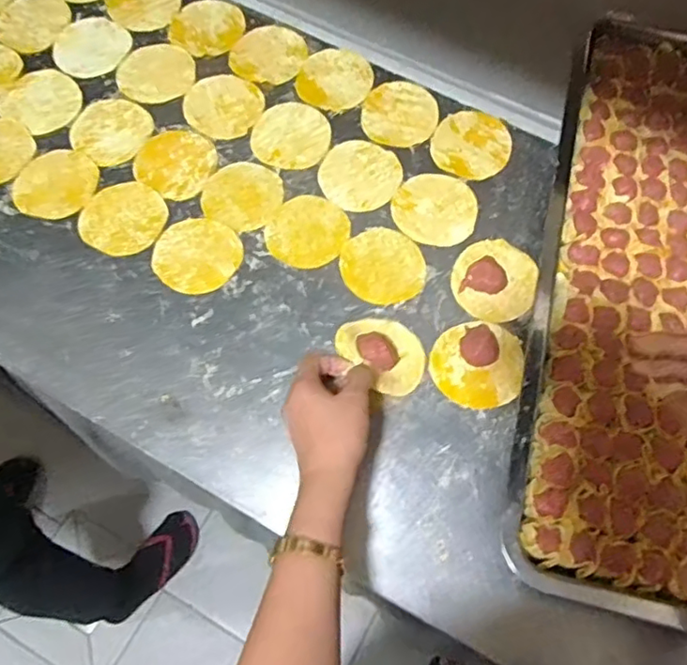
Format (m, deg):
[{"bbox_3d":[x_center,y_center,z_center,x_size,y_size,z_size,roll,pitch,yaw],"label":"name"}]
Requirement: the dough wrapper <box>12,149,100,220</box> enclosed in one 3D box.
[{"bbox_3d":[-0.290,-0.152,0.622,0.074,0.004,0.083,21,69,8],"label":"dough wrapper"}]

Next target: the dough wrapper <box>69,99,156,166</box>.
[{"bbox_3d":[-0.245,-0.214,0.650,0.080,0.004,0.077,0,68,0],"label":"dough wrapper"}]

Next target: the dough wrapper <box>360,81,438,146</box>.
[{"bbox_3d":[0.061,-0.237,0.667,0.082,0.005,0.083,18,69,7],"label":"dough wrapper"}]

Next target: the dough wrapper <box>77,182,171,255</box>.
[{"bbox_3d":[-0.218,-0.114,0.612,0.079,0.004,0.081,0,68,0],"label":"dough wrapper"}]

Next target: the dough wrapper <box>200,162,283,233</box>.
[{"bbox_3d":[-0.103,-0.141,0.627,0.078,0.004,0.075,0,68,0],"label":"dough wrapper"}]

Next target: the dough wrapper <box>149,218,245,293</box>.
[{"bbox_3d":[-0.143,-0.076,0.600,0.080,0.004,0.080,0,68,0],"label":"dough wrapper"}]

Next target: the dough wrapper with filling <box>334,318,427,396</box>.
[{"bbox_3d":[0.036,0.014,0.547,0.082,0.030,0.066,36,70,12],"label":"dough wrapper with filling"}]

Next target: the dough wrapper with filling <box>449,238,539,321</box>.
[{"bbox_3d":[0.145,-0.050,0.591,0.079,0.008,0.082,0,68,0],"label":"dough wrapper with filling"}]

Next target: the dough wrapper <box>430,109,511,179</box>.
[{"bbox_3d":[0.136,-0.202,0.654,0.079,0.005,0.086,0,68,0],"label":"dough wrapper"}]

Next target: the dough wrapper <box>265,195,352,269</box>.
[{"bbox_3d":[-0.036,-0.101,0.610,0.077,0.004,0.078,0,68,0],"label":"dough wrapper"}]

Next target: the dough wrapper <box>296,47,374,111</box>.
[{"bbox_3d":[-0.010,-0.281,0.685,0.080,0.004,0.087,0,68,0],"label":"dough wrapper"}]

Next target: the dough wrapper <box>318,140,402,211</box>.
[{"bbox_3d":[0.017,-0.162,0.637,0.082,0.004,0.080,0,68,0],"label":"dough wrapper"}]

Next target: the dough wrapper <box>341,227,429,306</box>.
[{"bbox_3d":[0.038,-0.064,0.599,0.076,0.007,0.079,0,68,0],"label":"dough wrapper"}]

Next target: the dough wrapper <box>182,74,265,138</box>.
[{"bbox_3d":[-0.130,-0.247,0.669,0.085,0.004,0.080,0,68,0],"label":"dough wrapper"}]

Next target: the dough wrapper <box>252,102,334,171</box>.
[{"bbox_3d":[-0.056,-0.209,0.656,0.083,0.004,0.081,0,70,0],"label":"dough wrapper"}]

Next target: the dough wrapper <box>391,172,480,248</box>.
[{"bbox_3d":[0.093,-0.124,0.621,0.082,0.006,0.082,0,68,0],"label":"dough wrapper"}]

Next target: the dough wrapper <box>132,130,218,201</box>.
[{"bbox_3d":[-0.175,-0.178,0.639,0.080,0.004,0.077,0,68,0],"label":"dough wrapper"}]

